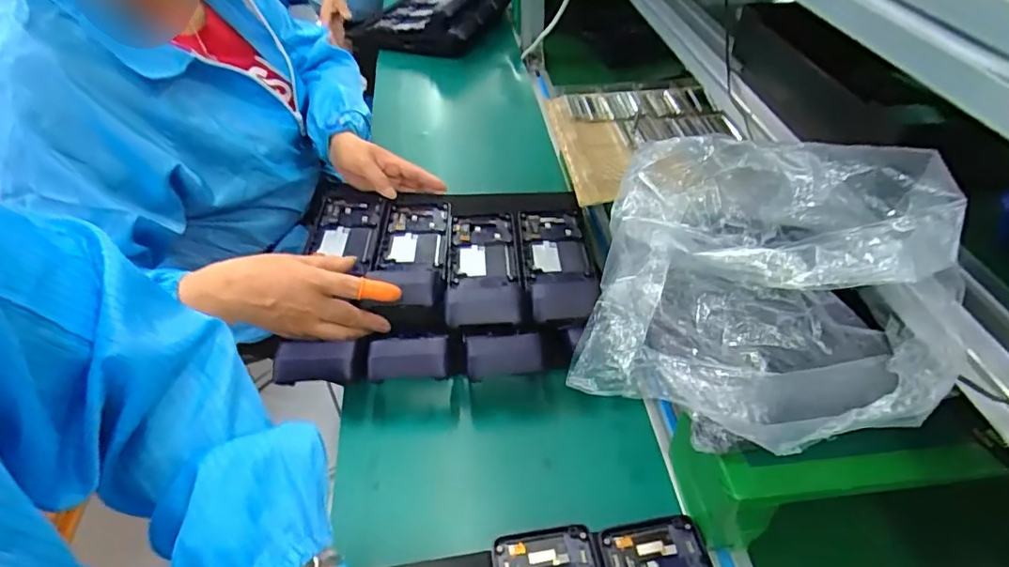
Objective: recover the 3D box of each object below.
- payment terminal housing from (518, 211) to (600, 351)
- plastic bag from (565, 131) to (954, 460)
[{"bbox_3d":[0.058,-0.024,0.626,0.078,0.040,0.224,0,26,1],"label":"payment terminal housing"},{"bbox_3d":[0.168,-0.001,0.358,0.212,0.172,0.169,13,46,14],"label":"plastic bag"}]

